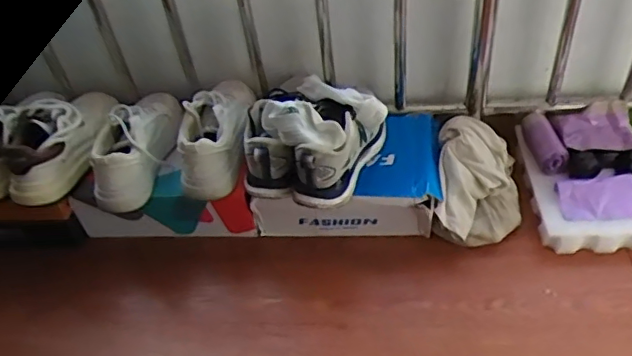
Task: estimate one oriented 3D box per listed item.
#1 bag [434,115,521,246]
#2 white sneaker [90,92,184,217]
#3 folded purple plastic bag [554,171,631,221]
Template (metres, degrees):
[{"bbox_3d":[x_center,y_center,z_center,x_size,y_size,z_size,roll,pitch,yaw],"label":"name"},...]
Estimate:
[{"bbox_3d":[0.284,0.006,0.999,0.142,0.138,0.198,4,46,11],"label":"bag"},{"bbox_3d":[-0.306,-0.072,1.003,0.090,0.123,0.248,7,45,13],"label":"white sneaker"},{"bbox_3d":[0.473,0.033,0.959,0.133,0.027,0.081,-5,45,2],"label":"folded purple plastic bag"}]

